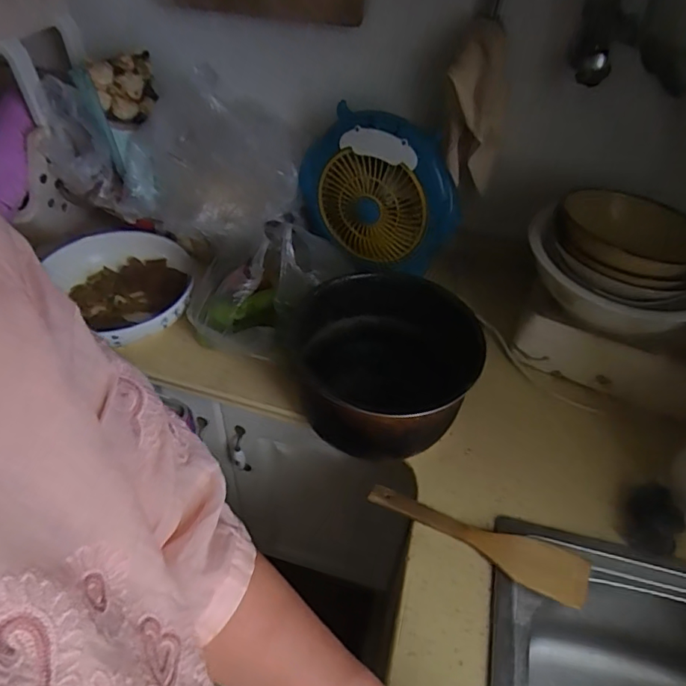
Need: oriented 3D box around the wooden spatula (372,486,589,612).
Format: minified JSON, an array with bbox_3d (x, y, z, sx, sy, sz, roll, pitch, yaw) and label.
[{"bbox_3d":[0.144,0.213,0.570,0.239,0.024,0.053,22,50,16],"label":"wooden spatula"}]

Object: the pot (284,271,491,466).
[{"bbox_3d":[0.044,0.033,0.670,0.226,0.154,0.211,36,55,26],"label":"pot"}]

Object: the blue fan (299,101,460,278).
[{"bbox_3d":[0.063,-0.239,0.813,0.245,0.245,0.107,27,51,20],"label":"blue fan"}]

